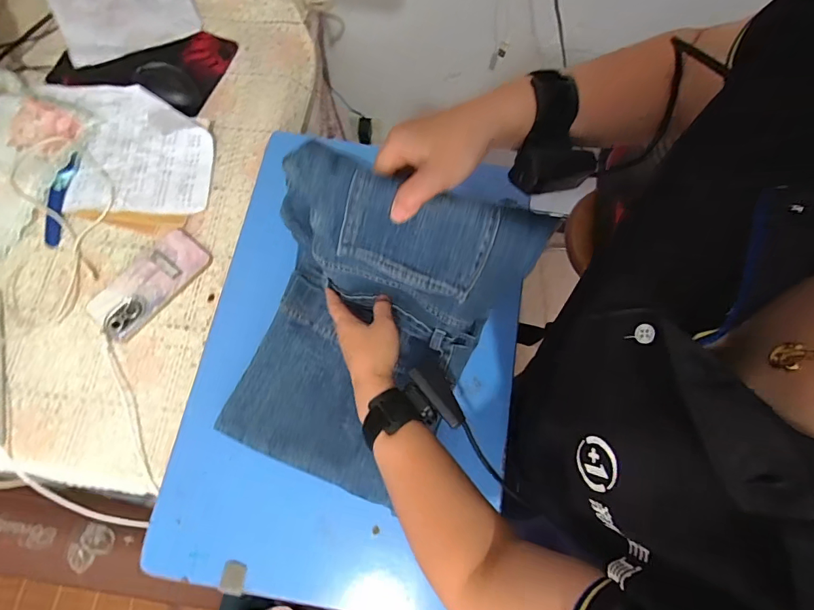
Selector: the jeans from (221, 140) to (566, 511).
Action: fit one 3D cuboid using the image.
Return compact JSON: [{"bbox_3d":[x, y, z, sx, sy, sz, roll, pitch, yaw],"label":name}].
[{"bbox_3d":[-0.052,0.040,0.444,0.251,0.235,0.263,19,73,6],"label":"jeans"}]

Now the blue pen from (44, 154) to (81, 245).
[{"bbox_3d":[-0.498,-0.153,0.647,0.021,0.021,0.142,4,72,1],"label":"blue pen"}]

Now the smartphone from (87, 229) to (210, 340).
[{"bbox_3d":[-0.352,-0.032,0.612,0.078,0.009,0.163,39,76,12],"label":"smartphone"}]

